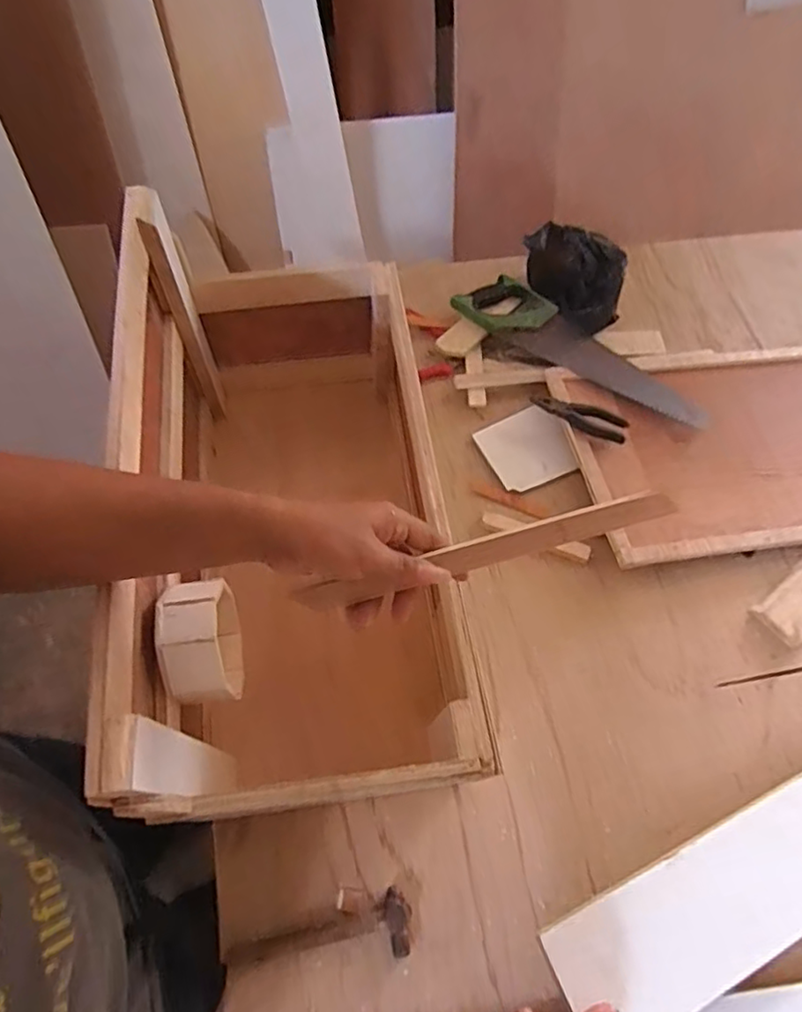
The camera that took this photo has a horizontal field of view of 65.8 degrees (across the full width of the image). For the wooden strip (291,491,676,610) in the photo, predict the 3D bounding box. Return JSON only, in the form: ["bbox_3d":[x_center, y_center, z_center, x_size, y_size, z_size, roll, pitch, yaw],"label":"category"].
[{"bbox_3d":[0.067,0.037,0.494,0.300,0.014,0.022,-16,63,0],"label":"wooden strip"}]

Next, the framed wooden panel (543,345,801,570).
[{"bbox_3d":[0.570,-0.103,0.969,0.626,0.042,0.346,-8,63,-7],"label":"framed wooden panel"}]

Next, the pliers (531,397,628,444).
[{"bbox_3d":[0.272,-0.141,0.936,0.145,0.019,0.047,23,63,9],"label":"pliers"}]

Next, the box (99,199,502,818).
[{"bbox_3d":[-0.111,0.000,0.708,0.302,0.363,0.616,-5,62,-6],"label":"box"}]

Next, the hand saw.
[{"bbox_3d":[0.293,-0.248,1.012,0.430,0.034,0.108,34,66,15],"label":"hand saw"}]

